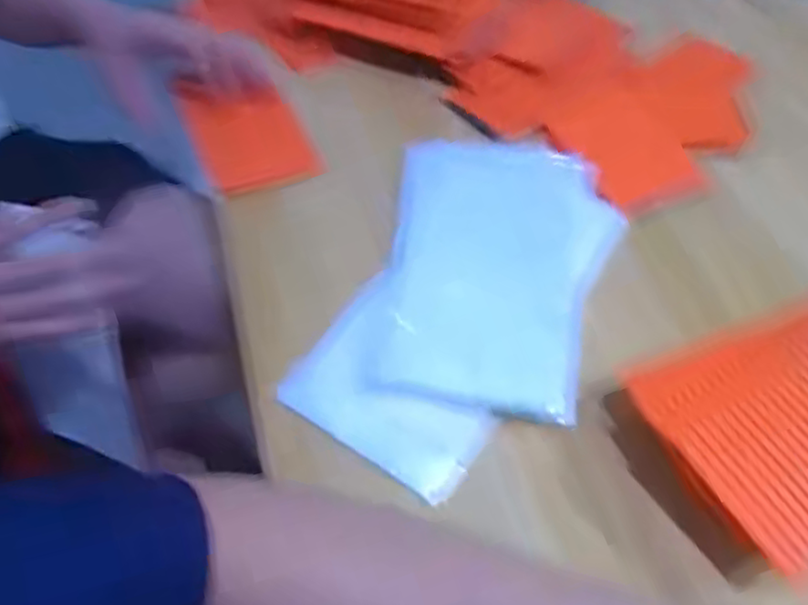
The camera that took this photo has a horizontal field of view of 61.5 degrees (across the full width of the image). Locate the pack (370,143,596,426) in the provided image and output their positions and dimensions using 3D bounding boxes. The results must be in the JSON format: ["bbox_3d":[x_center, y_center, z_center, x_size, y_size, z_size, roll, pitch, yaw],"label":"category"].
[{"bbox_3d":[0.065,-0.034,0.508,0.145,0.034,0.236,9,52,3],"label":"pack"}]

